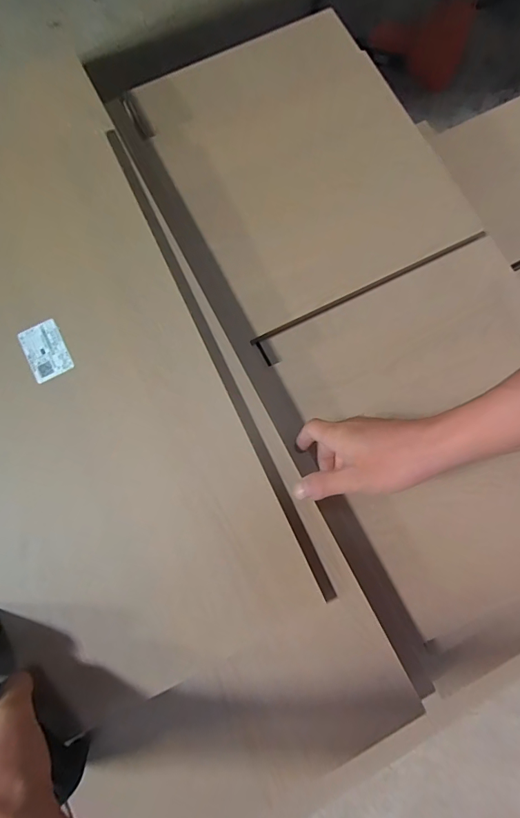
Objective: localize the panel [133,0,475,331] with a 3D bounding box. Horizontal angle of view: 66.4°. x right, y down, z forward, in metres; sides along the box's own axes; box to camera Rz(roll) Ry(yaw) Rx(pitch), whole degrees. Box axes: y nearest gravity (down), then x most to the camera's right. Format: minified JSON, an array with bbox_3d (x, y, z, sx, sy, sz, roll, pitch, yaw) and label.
[{"bbox_3d":[0.056,-0.353,0.554,0.346,0.014,0.429,-25,81,-6],"label":"panel"}]

